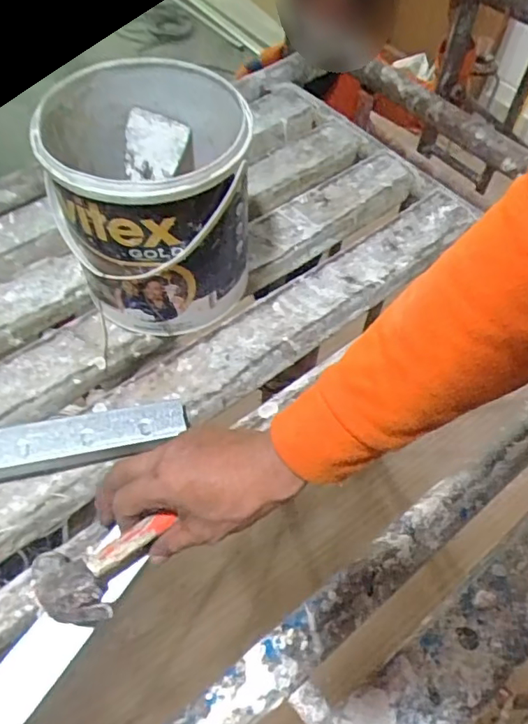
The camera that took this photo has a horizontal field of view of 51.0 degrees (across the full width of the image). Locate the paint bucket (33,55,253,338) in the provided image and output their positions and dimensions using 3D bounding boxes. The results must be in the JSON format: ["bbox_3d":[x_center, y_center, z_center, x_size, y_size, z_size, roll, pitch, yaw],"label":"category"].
[{"bbox_3d":[-0.108,-0.151,0.551,0.179,0.198,0.187,1,56,-2],"label":"paint bucket"}]

